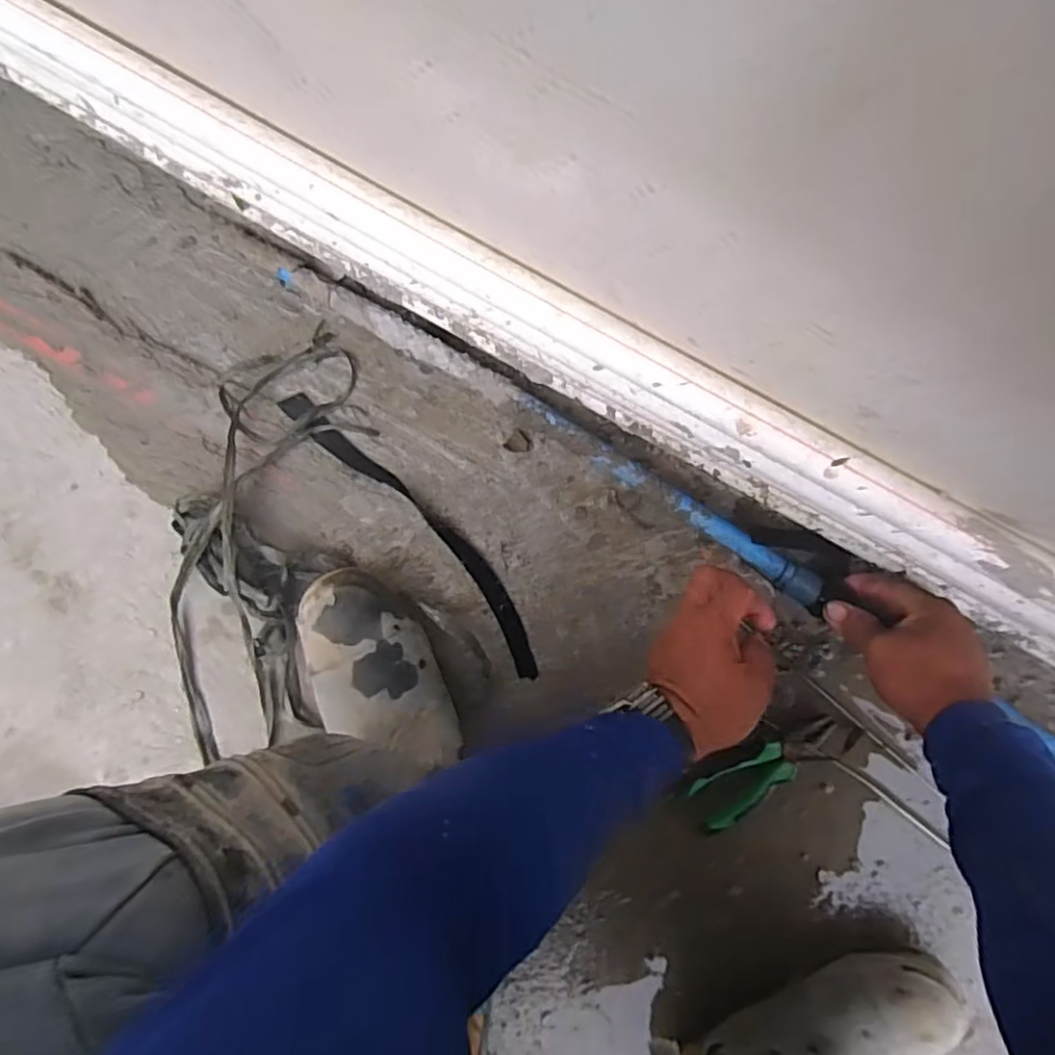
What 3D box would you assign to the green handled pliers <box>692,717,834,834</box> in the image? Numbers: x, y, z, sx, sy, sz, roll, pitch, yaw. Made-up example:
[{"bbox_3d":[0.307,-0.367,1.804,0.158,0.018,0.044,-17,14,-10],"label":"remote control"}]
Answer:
[{"bbox_3d":[0.227,0.232,0.631,0.152,0.014,0.051,-32,93,8],"label":"green handled pliers"}]

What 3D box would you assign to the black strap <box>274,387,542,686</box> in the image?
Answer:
[{"bbox_3d":[-0.098,0.000,0.639,0.050,0.010,0.350,-41,93,6],"label":"black strap"}]

